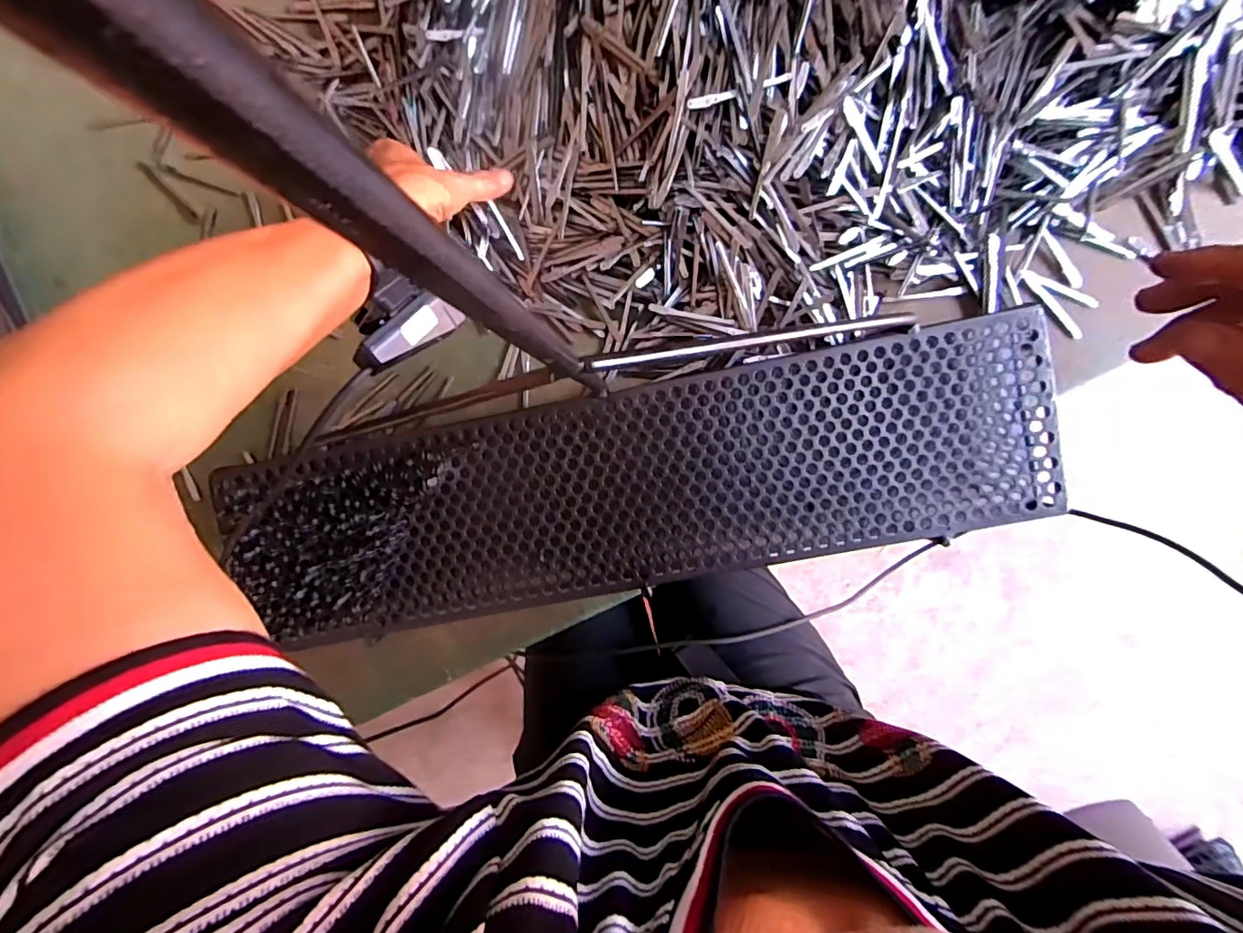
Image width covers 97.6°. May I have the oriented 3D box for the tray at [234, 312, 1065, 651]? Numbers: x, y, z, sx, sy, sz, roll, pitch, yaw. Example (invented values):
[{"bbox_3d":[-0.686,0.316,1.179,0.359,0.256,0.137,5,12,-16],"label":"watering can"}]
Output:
[{"bbox_3d":[0.009,0.017,0.383,0.566,0.037,0.150,-9,97,6],"label":"tray"}]

